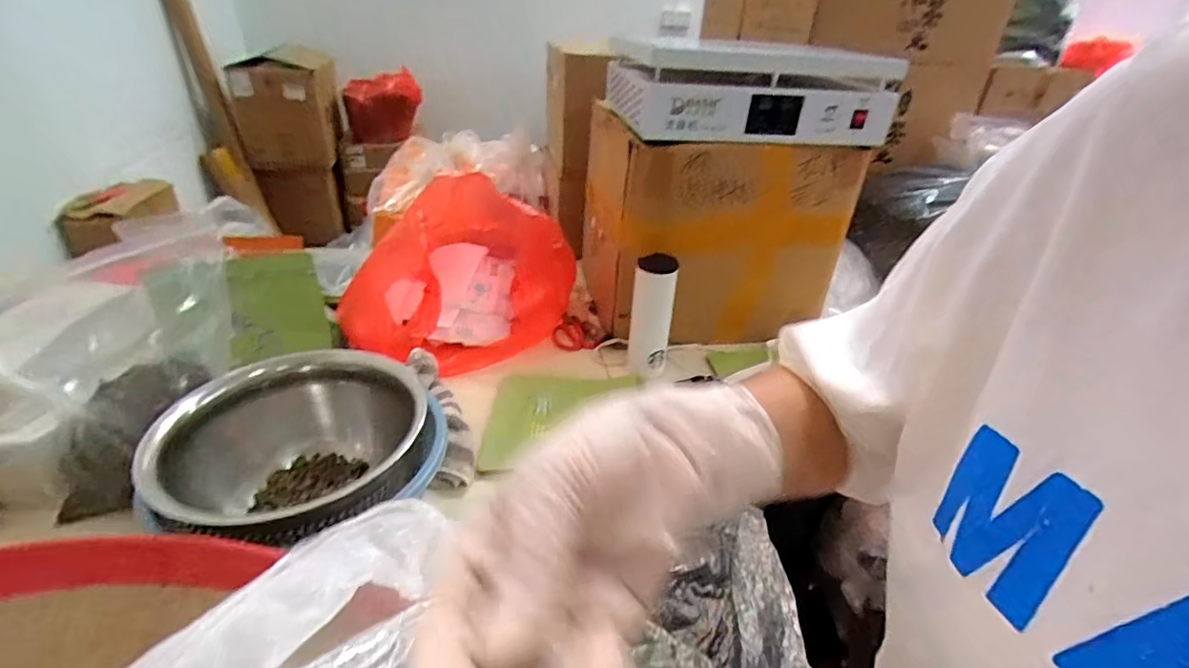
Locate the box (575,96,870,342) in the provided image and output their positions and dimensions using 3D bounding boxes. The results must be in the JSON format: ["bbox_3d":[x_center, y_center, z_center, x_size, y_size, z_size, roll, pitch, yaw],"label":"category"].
[{"bbox_3d":[0.209,-0.209,1.083,0.456,0.377,0.284,-8,33,-17],"label":"box"}]

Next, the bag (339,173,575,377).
[{"bbox_3d":[-0.232,-0.123,1.040,0.342,0.259,0.402,7,32,7],"label":"bag"}]

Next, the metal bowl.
[{"bbox_3d":[-0.341,0.152,0.654,0.278,0.168,0.281,-4,33,-12],"label":"metal bowl"}]

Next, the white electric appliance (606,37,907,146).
[{"bbox_3d":[0.270,-0.433,0.951,0.455,0.132,0.245,-3,32,-10],"label":"white electric appliance"}]

